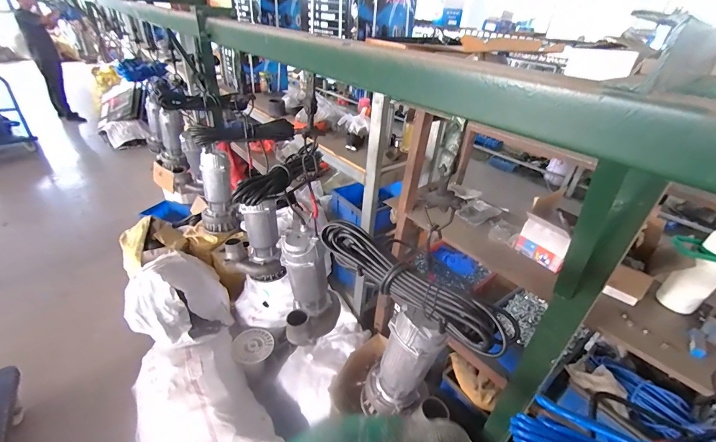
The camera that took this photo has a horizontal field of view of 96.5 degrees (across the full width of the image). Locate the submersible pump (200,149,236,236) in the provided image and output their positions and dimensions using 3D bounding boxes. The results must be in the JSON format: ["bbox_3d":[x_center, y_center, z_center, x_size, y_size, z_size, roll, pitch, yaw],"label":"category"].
[{"bbox_3d":[-0.683,-0.132,1.533,0.157,0.383,0.136,-11,37,-23],"label":"submersible pump"}]

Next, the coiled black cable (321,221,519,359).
[{"bbox_3d":[0.080,0.102,0.571,0.066,0.071,0.391,-26,44,-38],"label":"coiled black cable"}]

